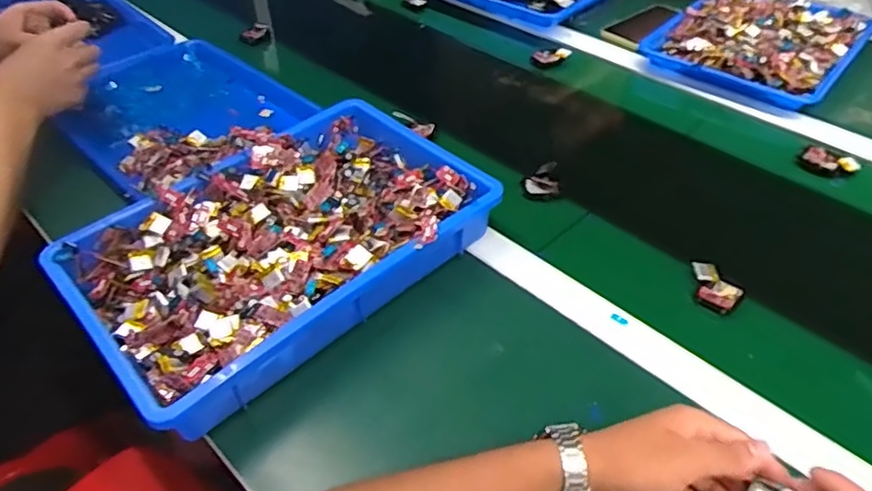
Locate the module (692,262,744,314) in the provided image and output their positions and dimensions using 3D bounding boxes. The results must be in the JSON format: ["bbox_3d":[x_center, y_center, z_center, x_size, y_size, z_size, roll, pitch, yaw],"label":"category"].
[{"bbox_3d":[0.264,0.038,0.590,0.040,0.016,0.050,-35,52,-28],"label":"module"}]

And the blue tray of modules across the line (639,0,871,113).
[{"bbox_3d":[0.482,-0.309,0.921,0.249,0.047,0.301,31,54,30],"label":"blue tray of modules across the line"}]

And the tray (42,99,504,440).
[{"bbox_3d":[-0.139,-0.014,0.601,0.385,0.055,0.249,-34,52,-27],"label":"tray"}]

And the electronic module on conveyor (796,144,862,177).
[{"bbox_3d":[0.457,-0.097,0.724,0.061,0.012,0.043,33,55,31],"label":"electronic module on conveyor"}]

